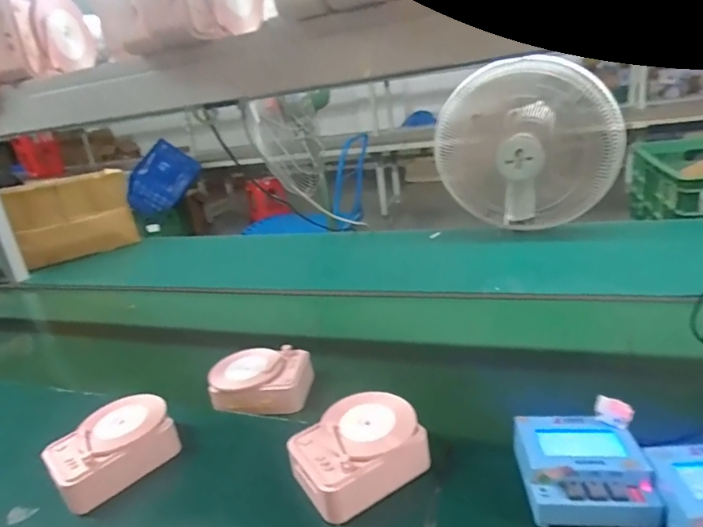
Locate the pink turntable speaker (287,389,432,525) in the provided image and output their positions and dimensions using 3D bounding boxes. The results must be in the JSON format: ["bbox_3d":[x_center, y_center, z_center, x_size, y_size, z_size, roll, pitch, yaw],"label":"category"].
[{"bbox_3d":[0.006,0.199,0.510,0.130,0.056,0.108,-20,22,-27],"label":"pink turntable speaker"}]

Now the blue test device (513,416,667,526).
[{"bbox_3d":[0.213,0.194,0.448,0.108,0.055,0.096,-5,20,11],"label":"blue test device"}]

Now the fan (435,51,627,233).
[{"bbox_3d":[0.417,-0.253,1.135,0.374,0.426,0.203,1,22,26],"label":"fan"}]

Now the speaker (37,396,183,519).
[{"bbox_3d":[-0.286,0.219,0.574,0.132,0.051,0.109,-23,24,-34],"label":"speaker"}]

